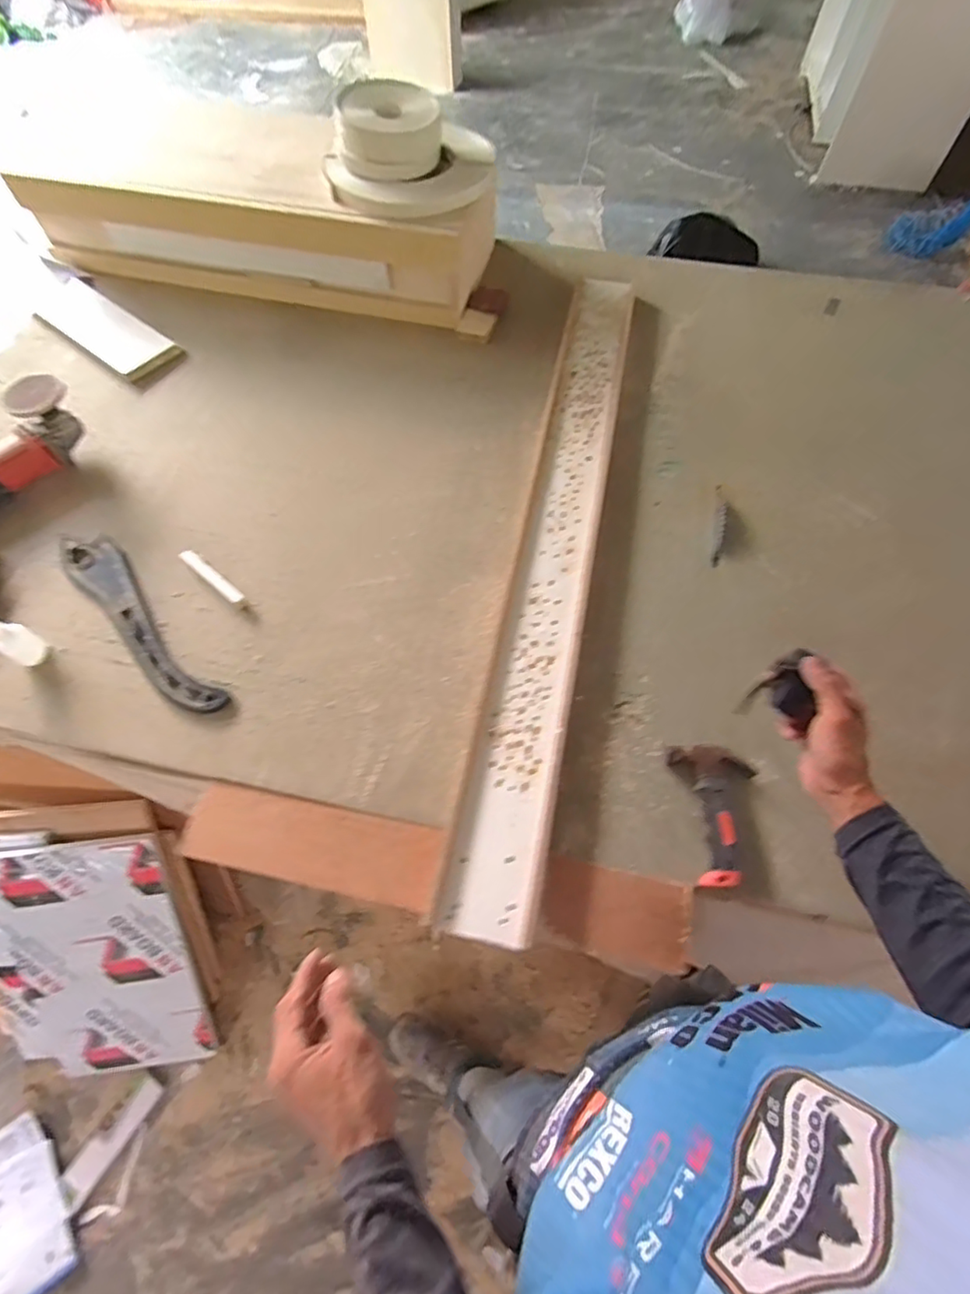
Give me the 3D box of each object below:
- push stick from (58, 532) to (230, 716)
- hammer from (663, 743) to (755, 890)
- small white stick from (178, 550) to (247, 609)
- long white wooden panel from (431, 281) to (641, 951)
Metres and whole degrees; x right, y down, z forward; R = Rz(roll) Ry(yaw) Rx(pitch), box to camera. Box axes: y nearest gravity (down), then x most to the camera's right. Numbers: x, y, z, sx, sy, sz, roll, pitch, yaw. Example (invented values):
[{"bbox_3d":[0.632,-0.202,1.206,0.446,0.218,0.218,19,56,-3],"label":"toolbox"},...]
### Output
[{"bbox_3d":[-0.470,-0.037,0.764,0.070,0.011,0.363,-41,70,-19],"label":"push stick"},{"bbox_3d":[0.272,0.188,0.640,0.090,0.032,0.153,-6,63,-3],"label":"hammer"},{"bbox_3d":[-0.381,-0.097,0.784,0.128,0.016,0.020,36,69,17],"label":"small white stick"},{"bbox_3d":[0.120,-0.196,0.836,0.108,0.029,1.137,12,64,6],"label":"long white wooden panel"}]

